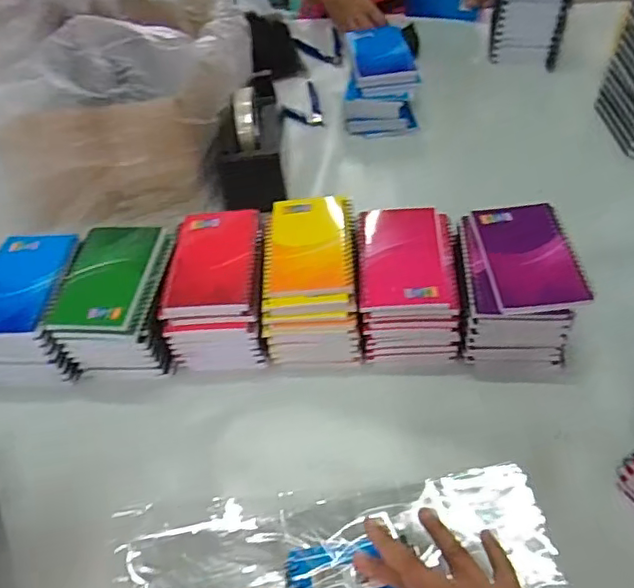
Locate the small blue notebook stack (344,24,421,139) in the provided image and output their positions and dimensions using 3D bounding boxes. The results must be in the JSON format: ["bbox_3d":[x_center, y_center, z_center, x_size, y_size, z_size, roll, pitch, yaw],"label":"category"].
[{"bbox_3d":[0.084,-0.305,0.816,0.101,0.081,0.153,-6,50,0],"label":"small blue notebook stack"}]

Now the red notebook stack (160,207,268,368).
[{"bbox_3d":[-0.098,-0.007,0.591,0.091,0.087,0.146,-1,51,4],"label":"red notebook stack"}]

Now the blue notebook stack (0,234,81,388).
[{"bbox_3d":[-0.287,0.016,0.591,0.097,0.080,0.138,2,51,6],"label":"blue notebook stack"}]

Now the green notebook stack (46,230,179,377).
[{"bbox_3d":[-0.194,0.004,0.585,0.100,0.086,0.145,-3,50,2],"label":"green notebook stack"}]

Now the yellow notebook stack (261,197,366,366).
[{"bbox_3d":[-0.005,-0.012,0.589,0.089,0.086,0.154,-3,50,2],"label":"yellow notebook stack"}]

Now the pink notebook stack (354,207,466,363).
[{"bbox_3d":[0.089,-0.011,0.577,0.094,0.084,0.138,-1,51,4],"label":"pink notebook stack"}]

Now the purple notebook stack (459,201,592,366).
[{"bbox_3d":[0.187,-0.008,0.554,0.105,0.094,0.139,-1,51,4],"label":"purple notebook stack"}]

